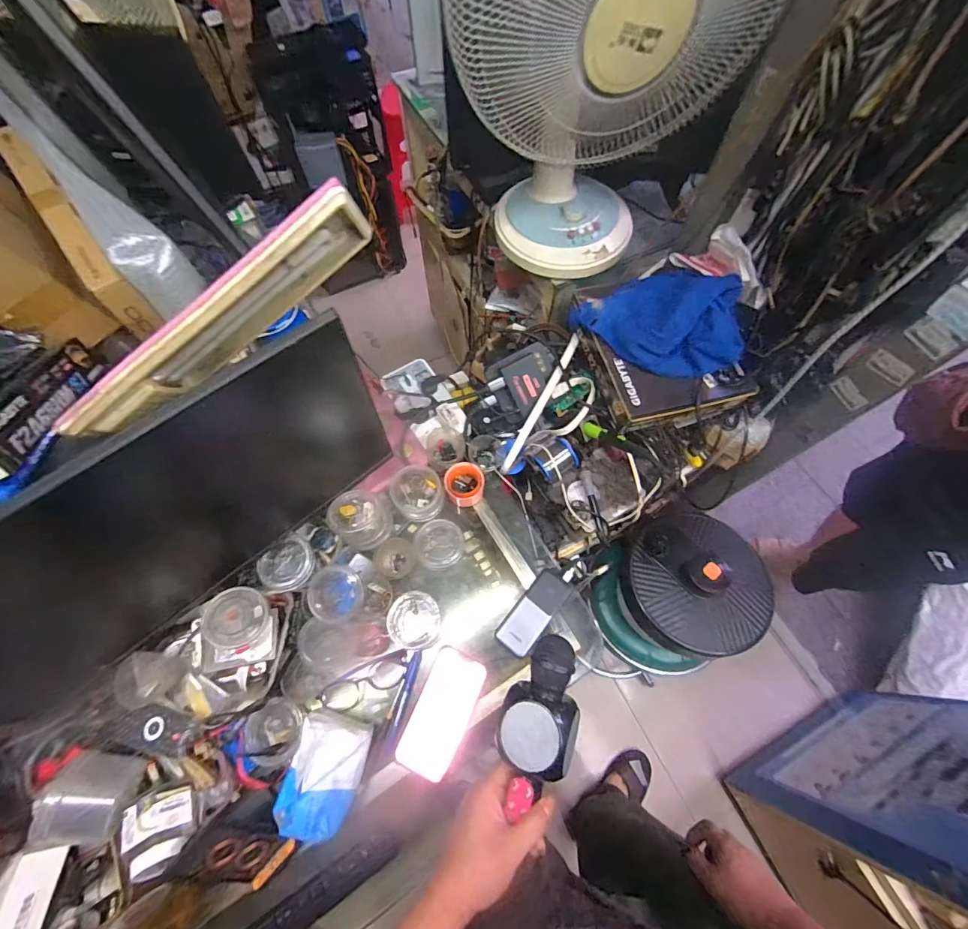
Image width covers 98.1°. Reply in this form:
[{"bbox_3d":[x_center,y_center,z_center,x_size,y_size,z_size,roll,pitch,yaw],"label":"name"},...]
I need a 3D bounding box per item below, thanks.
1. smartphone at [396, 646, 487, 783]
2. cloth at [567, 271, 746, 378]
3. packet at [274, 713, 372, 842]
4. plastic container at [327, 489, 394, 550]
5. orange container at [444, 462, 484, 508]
[{"bbox_3d":[-0.058,0.350,0.596,0.077,0.008,0.155,22,69,10],"label":"smartphone"},{"bbox_3d":[0.283,-0.229,0.690,0.250,0.062,0.192,-17,71,17],"label":"cloth"},{"bbox_3d":[-0.207,0.393,0.534,0.091,0.054,0.121,16,68,7],"label":"packet"},{"bbox_3d":[-0.185,0.087,0.647,0.080,0.073,0.083,0,67,0],"label":"plastic container"},{"bbox_3d":[-0.032,0.037,0.723,0.065,0.051,0.064,0,67,0],"label":"orange container"}]

